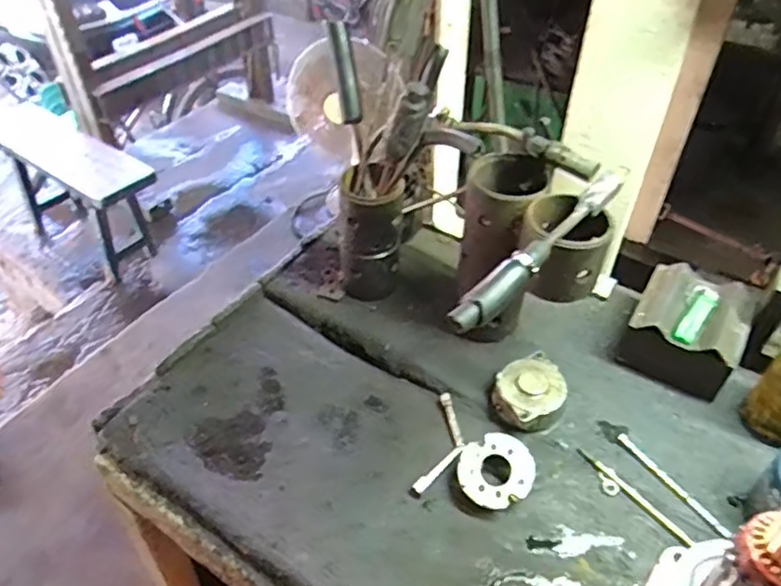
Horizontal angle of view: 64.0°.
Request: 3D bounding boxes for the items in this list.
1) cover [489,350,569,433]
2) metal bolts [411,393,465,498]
[{"bbox_3d":[0.163,0.115,0.723,0.088,0.039,0.077,-27,51,-25],"label":"cover"},{"bbox_3d":[0.063,0.169,0.701,0.045,0.009,0.122,6,53,23],"label":"metal bolts"}]

